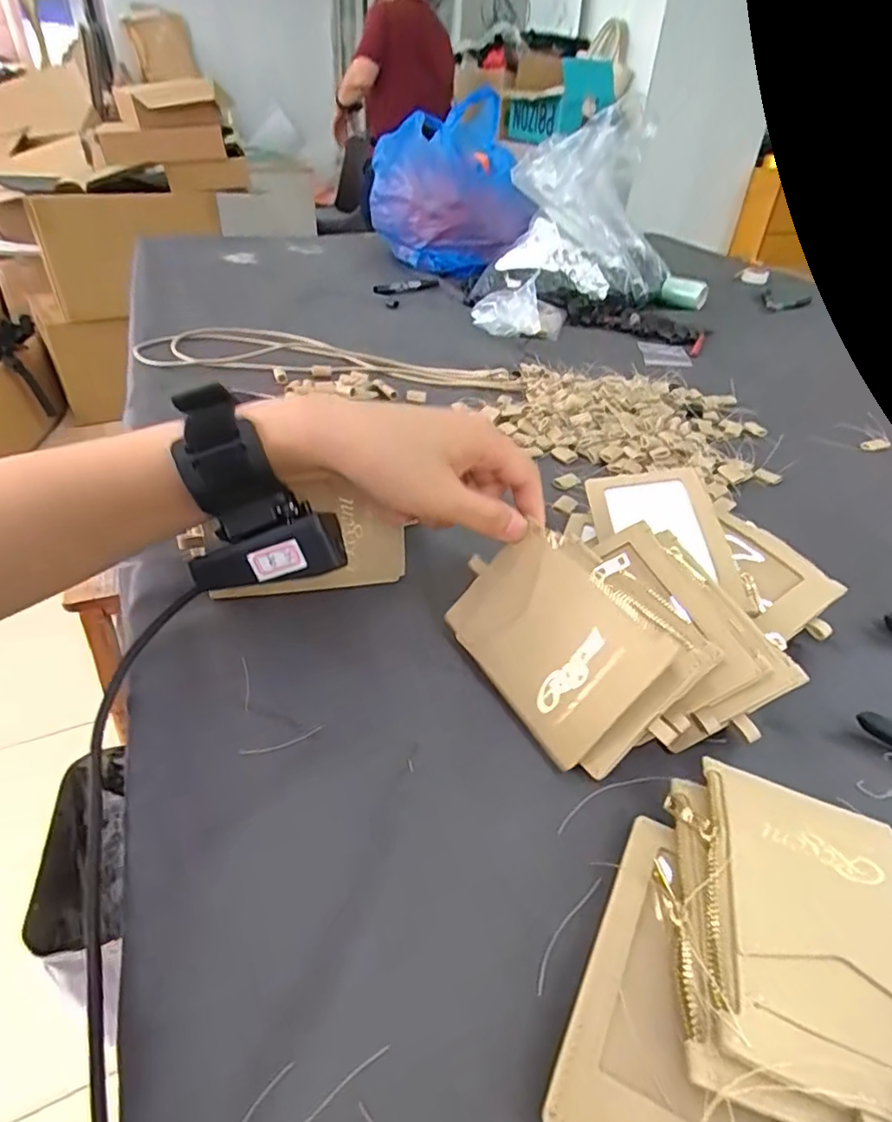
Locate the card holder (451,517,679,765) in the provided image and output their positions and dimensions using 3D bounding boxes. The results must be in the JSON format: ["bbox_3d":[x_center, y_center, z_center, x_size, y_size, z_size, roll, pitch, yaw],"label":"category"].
[{"bbox_3d":[0.048,0.035,0.298,0.005,0.072,0.111,24,18,-46],"label":"card holder"}]

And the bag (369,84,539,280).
[{"bbox_3d":[0.006,-0.697,1.127,0.274,0.264,0.322,0,37,-6],"label":"bag"}]

